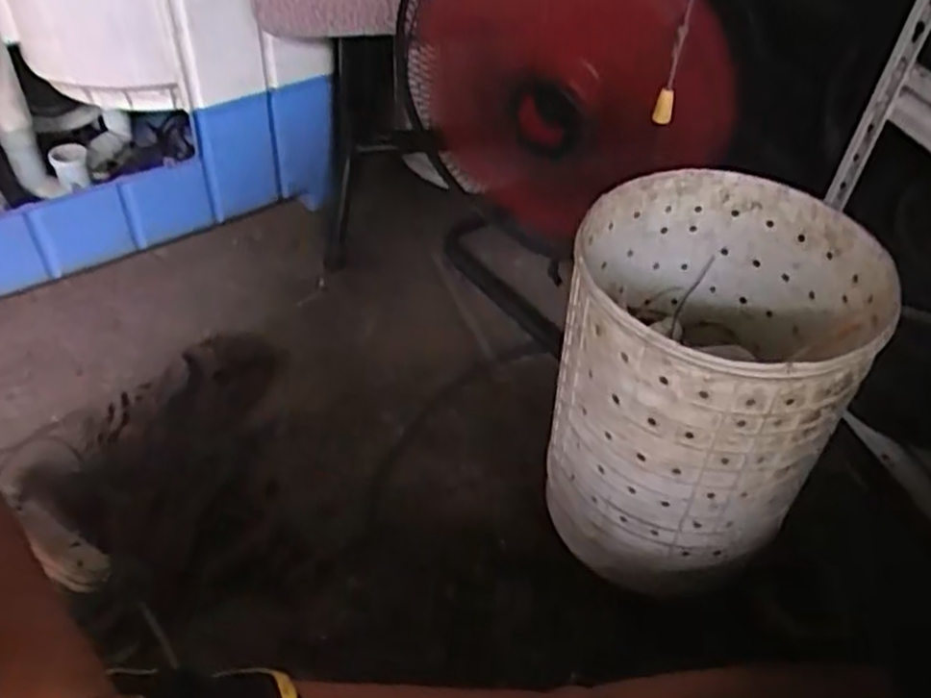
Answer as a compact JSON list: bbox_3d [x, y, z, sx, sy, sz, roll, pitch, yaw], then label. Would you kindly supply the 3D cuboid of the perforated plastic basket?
[{"bbox_3d":[0.211,0.055,0.756,0.239,0.381,0.252,21,48,15],"label":"perforated plastic basket"}]

